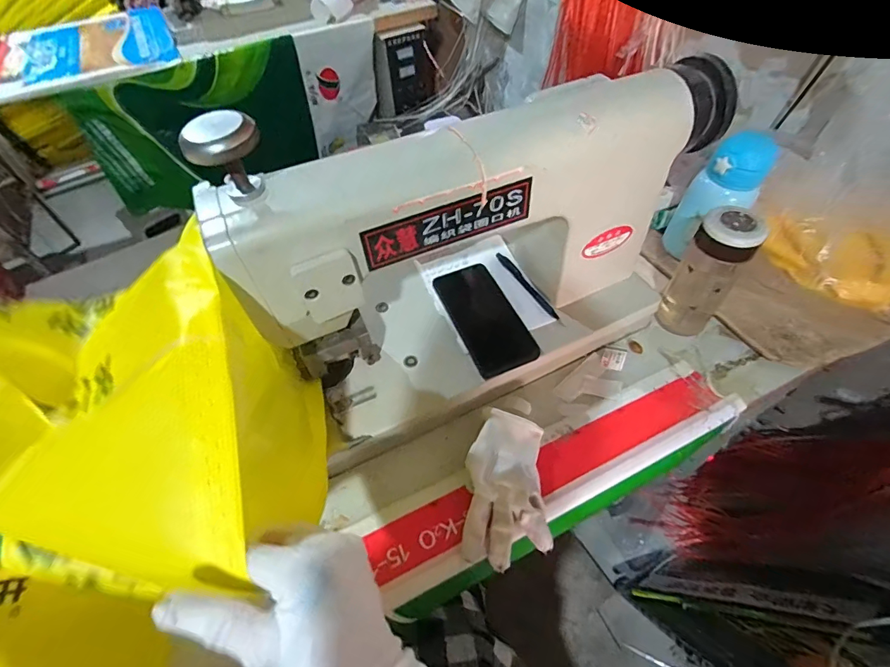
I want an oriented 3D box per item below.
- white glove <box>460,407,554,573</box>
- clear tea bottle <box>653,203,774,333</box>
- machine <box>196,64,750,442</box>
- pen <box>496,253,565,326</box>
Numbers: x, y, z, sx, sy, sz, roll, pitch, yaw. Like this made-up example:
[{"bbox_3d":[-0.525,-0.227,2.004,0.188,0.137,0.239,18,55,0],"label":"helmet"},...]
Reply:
[{"bbox_3d":[0.067,0.160,0.466,0.088,0.036,0.157,2,53,6],"label":"white glove"},{"bbox_3d":[0.320,-0.069,0.535,0.064,0.171,0.054,30,61,23],"label":"clear tea bottle"},{"bbox_3d":[0.048,-0.107,0.489,0.507,0.278,0.214,-23,55,-12],"label":"machine"},{"bbox_3d":[0.113,-0.063,0.588,0.012,0.016,0.138,-28,56,-16],"label":"pen"}]

